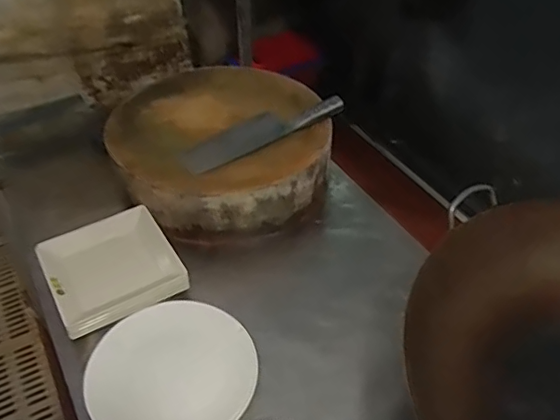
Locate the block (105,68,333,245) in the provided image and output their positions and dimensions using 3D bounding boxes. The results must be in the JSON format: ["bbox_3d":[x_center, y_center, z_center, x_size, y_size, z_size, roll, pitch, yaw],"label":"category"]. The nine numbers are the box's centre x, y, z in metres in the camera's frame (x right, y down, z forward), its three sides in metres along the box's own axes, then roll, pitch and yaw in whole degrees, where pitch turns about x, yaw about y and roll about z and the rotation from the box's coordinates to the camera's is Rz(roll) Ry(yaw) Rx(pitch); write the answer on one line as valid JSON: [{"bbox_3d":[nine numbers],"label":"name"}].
[{"bbox_3d":[-0.122,-0.141,1.085,0.378,0.139,0.440,-18,45,-18],"label":"block"}]

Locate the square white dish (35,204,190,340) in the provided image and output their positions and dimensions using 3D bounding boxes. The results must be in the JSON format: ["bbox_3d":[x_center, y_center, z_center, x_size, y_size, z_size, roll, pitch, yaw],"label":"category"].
[{"bbox_3d":[-0.270,0.092,0.895,0.188,0.047,0.213,-23,47,-22],"label":"square white dish"}]

